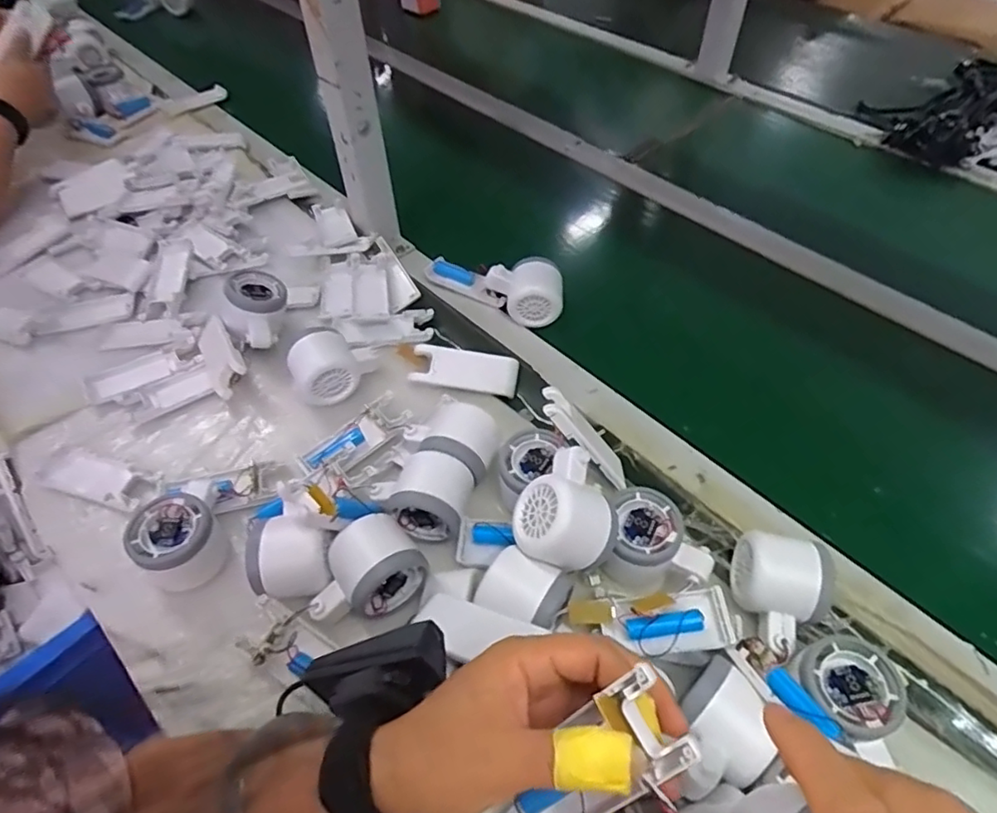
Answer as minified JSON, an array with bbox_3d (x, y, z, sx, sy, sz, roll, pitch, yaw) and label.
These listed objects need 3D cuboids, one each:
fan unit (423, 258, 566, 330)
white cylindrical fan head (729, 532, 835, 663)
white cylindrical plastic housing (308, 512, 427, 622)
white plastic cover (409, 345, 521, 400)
[{"bbox_3d":[-0.005,-0.144,0.644,0.167,0.056,0.059,26,57,19],"label":"fan unit"},{"bbox_3d":[0.202,0.139,0.419,0.058,0.056,0.077,10,53,9],"label":"white cylindrical fan head"},{"bbox_3d":[-0.097,0.117,0.415,0.079,0.048,0.058,-31,58,-21],"label":"white cylindrical plastic housing"},{"bbox_3d":[-0.033,-0.036,0.573,0.102,0.010,0.040,9,77,6],"label":"white plastic cover"}]

